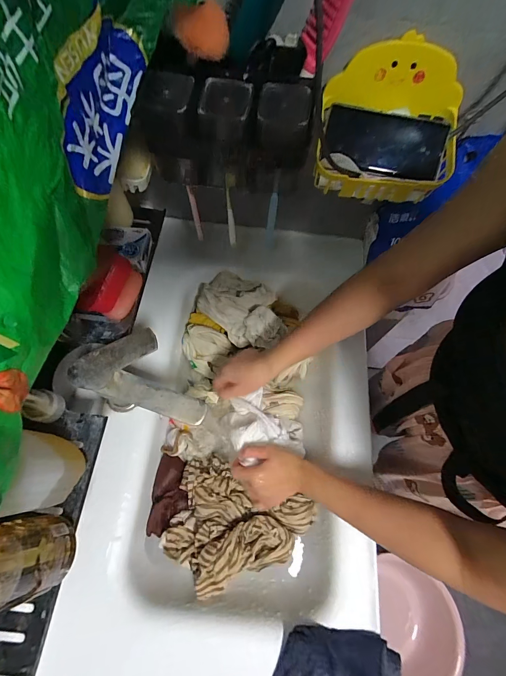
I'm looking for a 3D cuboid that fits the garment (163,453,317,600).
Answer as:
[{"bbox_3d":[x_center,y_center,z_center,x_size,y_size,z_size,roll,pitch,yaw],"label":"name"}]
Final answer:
[{"bbox_3d":[-0.032,0.310,0.503,0.224,0.063,0.175,23,68,7],"label":"garment"}]

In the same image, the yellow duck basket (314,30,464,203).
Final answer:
[{"bbox_3d":[0.190,-0.287,0.429,0.186,0.136,0.123,4,67,-1],"label":"yellow duck basket"}]

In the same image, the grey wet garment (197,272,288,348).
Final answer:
[{"bbox_3d":[-0.019,-0.064,0.644,0.189,0.063,0.144,15,68,4],"label":"grey wet garment"}]

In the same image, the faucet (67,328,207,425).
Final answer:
[{"bbox_3d":[-0.140,0.047,0.406,0.171,0.072,0.093,16,68,4],"label":"faucet"}]

